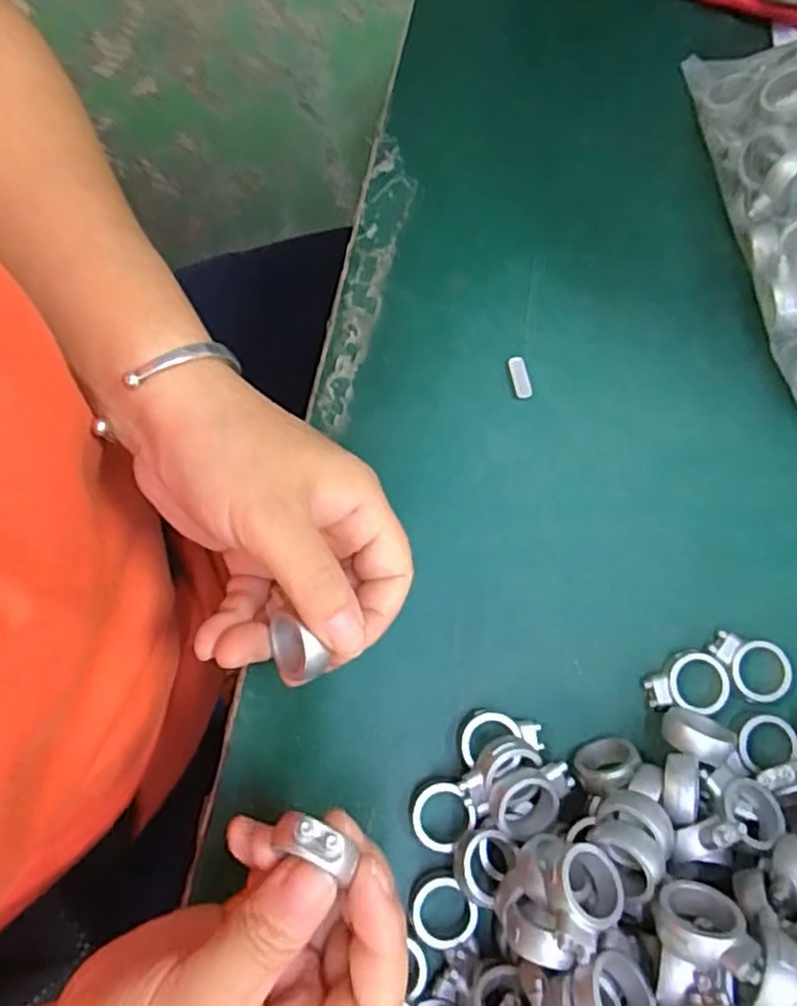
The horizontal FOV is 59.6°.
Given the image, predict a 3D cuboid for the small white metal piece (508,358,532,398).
[{"bbox_3d":[0.056,-0.058,0.322,0.007,0.006,0.019,-11,79,-4],"label":"small white metal piece"}]

